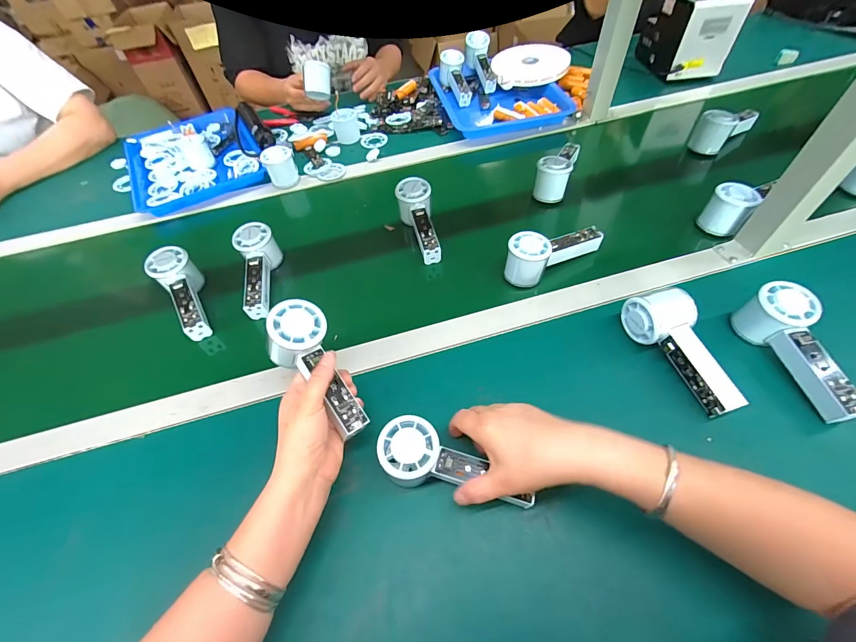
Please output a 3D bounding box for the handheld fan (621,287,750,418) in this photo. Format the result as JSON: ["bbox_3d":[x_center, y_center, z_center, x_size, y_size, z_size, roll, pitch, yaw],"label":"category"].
[{"bbox_3d":[0.293,0.033,0.421,0.055,0.053,0.150,-19,67,-11],"label":"handheld fan"}]

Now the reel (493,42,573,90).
[{"bbox_3d":[0.240,-0.603,0.856,0.167,0.020,0.160,-13,63,6],"label":"reel"}]

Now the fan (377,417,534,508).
[{"bbox_3d":[0.022,0.145,0.358,0.147,0.047,0.055,21,56,1],"label":"fan"}]

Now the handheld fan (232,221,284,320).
[{"bbox_3d":[-0.258,-0.071,0.558,0.053,0.063,0.159,-8,68,-4],"label":"handheld fan"}]

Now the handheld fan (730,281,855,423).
[{"bbox_3d":[0.409,0.034,0.409,0.046,0.068,0.148,-12,68,-6],"label":"handheld fan"}]

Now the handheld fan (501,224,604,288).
[{"bbox_3d":[0.181,-0.100,0.534,0.143,0.071,0.052,-24,56,-15],"label":"handheld fan"}]

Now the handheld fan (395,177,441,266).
[{"bbox_3d":[-0.011,-0.158,0.593,0.058,0.048,0.155,-12,70,-7],"label":"handheld fan"}]

